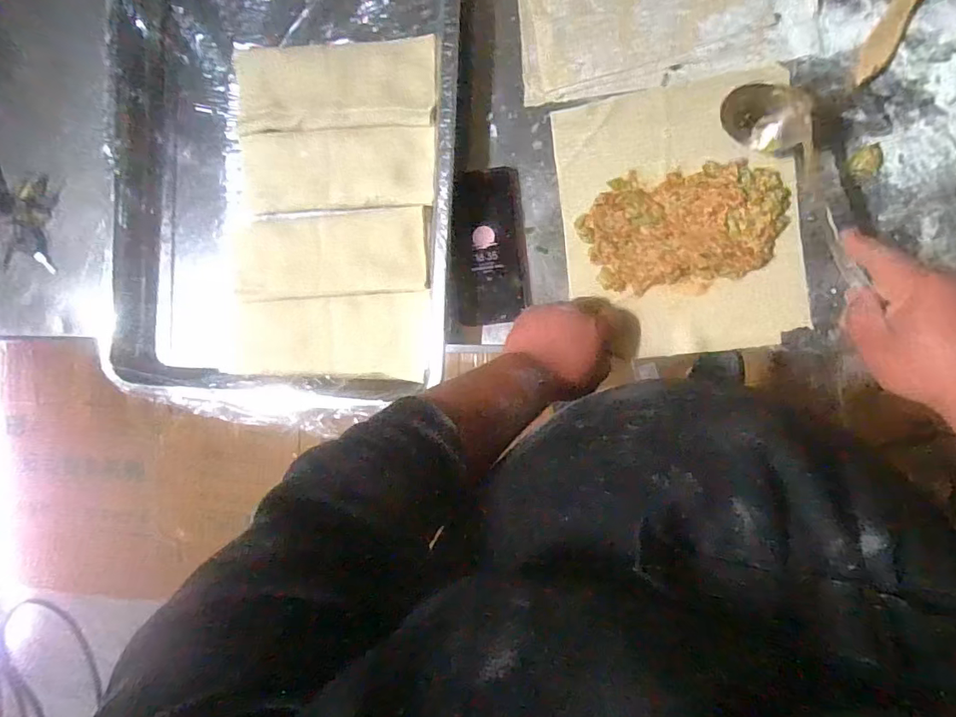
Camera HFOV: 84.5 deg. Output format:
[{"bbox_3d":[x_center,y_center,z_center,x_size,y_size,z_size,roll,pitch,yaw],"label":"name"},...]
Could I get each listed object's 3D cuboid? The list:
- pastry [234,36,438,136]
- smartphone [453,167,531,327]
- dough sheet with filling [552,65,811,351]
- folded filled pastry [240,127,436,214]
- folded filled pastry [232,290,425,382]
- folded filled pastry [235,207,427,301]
[{"bbox_3d":[-0.160,-0.301,0.584,0.236,0.021,0.088,3,92,9],"label":"pastry"},{"bbox_3d":[0.012,-0.120,0.564,0.081,0.010,0.162,-5,93,-8],"label":"smartphone"},{"bbox_3d":[0.203,-0.140,0.533,0.222,0.016,0.268,-7,91,10],"label":"dough sheet with filling"},{"bbox_3d":[-0.156,-0.207,0.579,0.223,0.014,0.087,3,92,9],"label":"folded filled pastry"},{"bbox_3d":[-0.163,-0.026,0.584,0.221,0.014,0.092,2,92,9],"label":"folded filled pastry"},{"bbox_3d":[-0.168,-0.115,0.591,0.221,0.017,0.087,-3,91,10],"label":"folded filled pastry"}]

